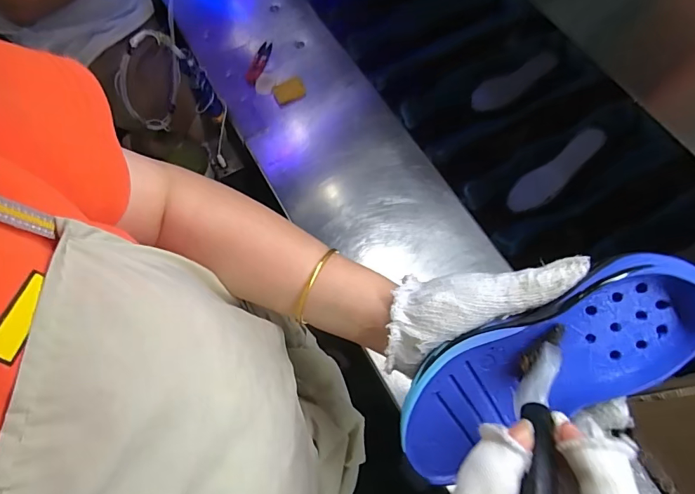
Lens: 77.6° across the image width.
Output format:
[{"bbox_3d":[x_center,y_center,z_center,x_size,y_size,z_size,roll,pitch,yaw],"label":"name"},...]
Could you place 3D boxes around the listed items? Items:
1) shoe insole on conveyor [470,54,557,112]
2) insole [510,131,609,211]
[{"bbox_3d":[0.290,-0.283,0.751,0.159,0.006,0.056,-22,73,2],"label":"shoe insole on conveyor"},{"bbox_3d":[0.329,-0.116,0.683,0.165,0.006,0.050,-40,96,25],"label":"insole"}]

